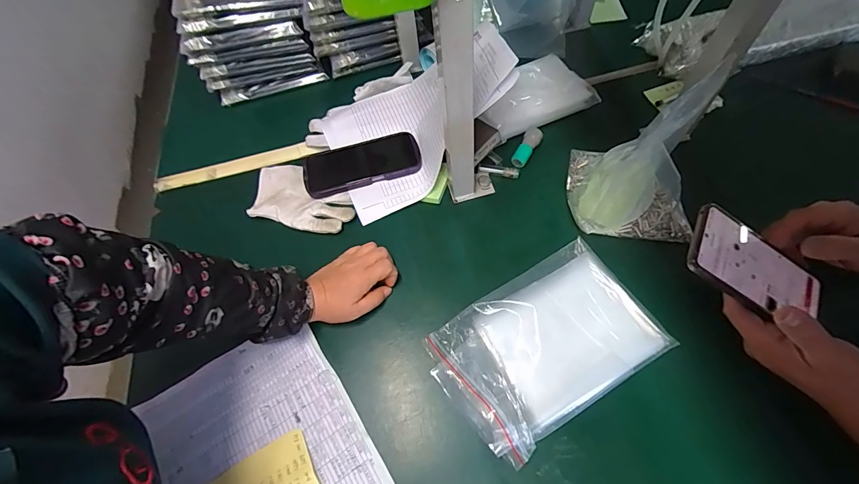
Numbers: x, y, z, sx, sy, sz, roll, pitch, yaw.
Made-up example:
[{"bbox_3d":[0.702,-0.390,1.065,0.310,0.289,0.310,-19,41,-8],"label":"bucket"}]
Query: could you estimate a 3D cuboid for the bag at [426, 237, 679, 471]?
[{"bbox_3d":[0.125,0.108,0.422,0.231,0.021,0.150,-31,63,-12],"label":"bag"}]

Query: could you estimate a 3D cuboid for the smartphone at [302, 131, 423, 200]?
[{"bbox_3d":[-0.100,-0.118,0.568,0.168,0.011,0.084,-14,61,-3],"label":"smartphone"}]

